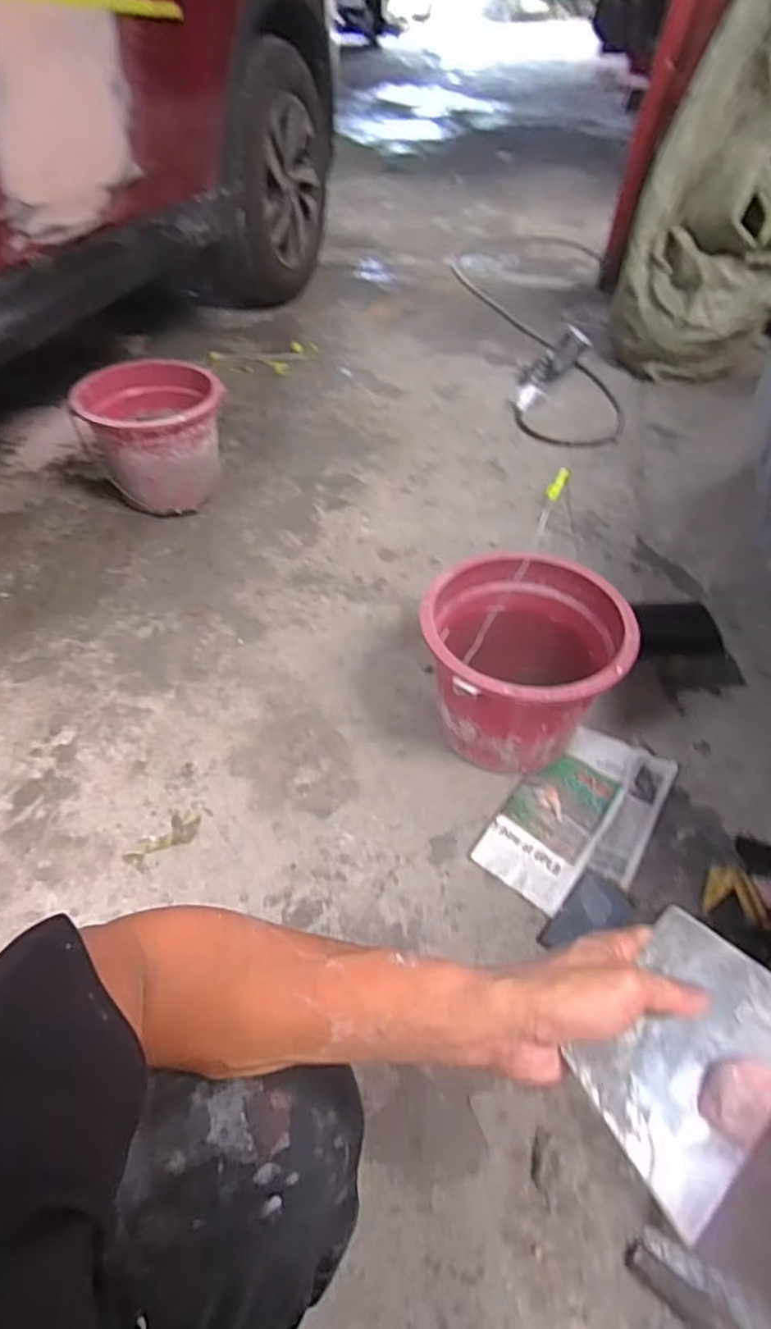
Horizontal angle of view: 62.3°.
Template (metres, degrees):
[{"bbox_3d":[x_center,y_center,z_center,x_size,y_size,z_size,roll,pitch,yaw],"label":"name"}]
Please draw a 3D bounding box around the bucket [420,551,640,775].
[{"bbox_3d":[0.187,0.002,0.925,0.265,0.235,0.282,1,49,-1],"label":"bucket"}]

